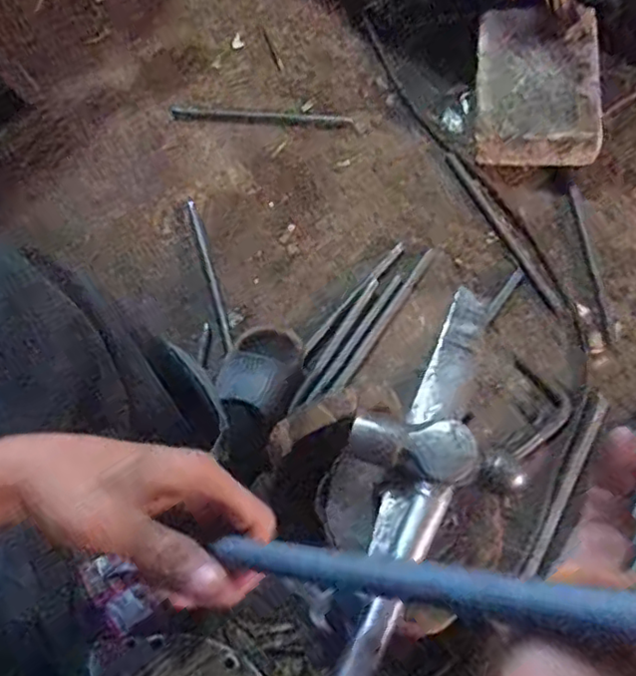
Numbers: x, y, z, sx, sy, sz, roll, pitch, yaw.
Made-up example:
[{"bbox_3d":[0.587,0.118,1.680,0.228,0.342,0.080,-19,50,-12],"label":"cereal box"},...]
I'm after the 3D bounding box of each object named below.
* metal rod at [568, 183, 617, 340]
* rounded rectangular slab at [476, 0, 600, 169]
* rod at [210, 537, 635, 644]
[{"bbox_3d":[0.437,-0.124,0.995,0.014,0.006,0.281,-3,66,1],"label":"metal rod"},{"bbox_3d":[0.372,-0.440,1.068,0.199,0.047,0.300,-1,71,20],"label":"rounded rectangular slab"},{"bbox_3d":[0.029,0.090,0.231,0.200,0.012,0.014,-12,57,45],"label":"rod"}]

